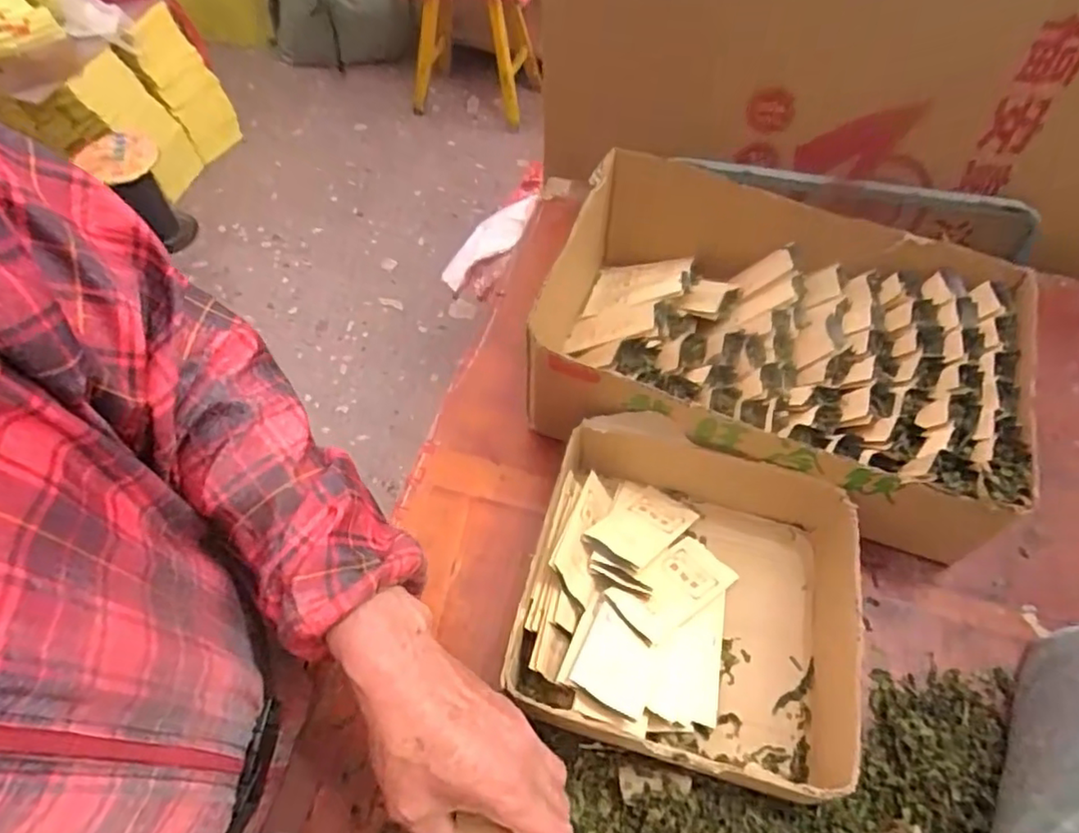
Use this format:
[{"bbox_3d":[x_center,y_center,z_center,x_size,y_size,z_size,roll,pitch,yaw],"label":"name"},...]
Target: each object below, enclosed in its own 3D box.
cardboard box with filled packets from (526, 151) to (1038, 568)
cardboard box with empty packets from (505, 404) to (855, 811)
[{"bbox_3d":[0.198,-0.073,0.585,0.424,0.137,0.283,16,57,11],"label":"cardboard box with filled packets"},{"bbox_3d":[0.116,0.138,0.474,0.243,0.081,0.224,16,57,11],"label":"cardboard box with empty packets"}]

